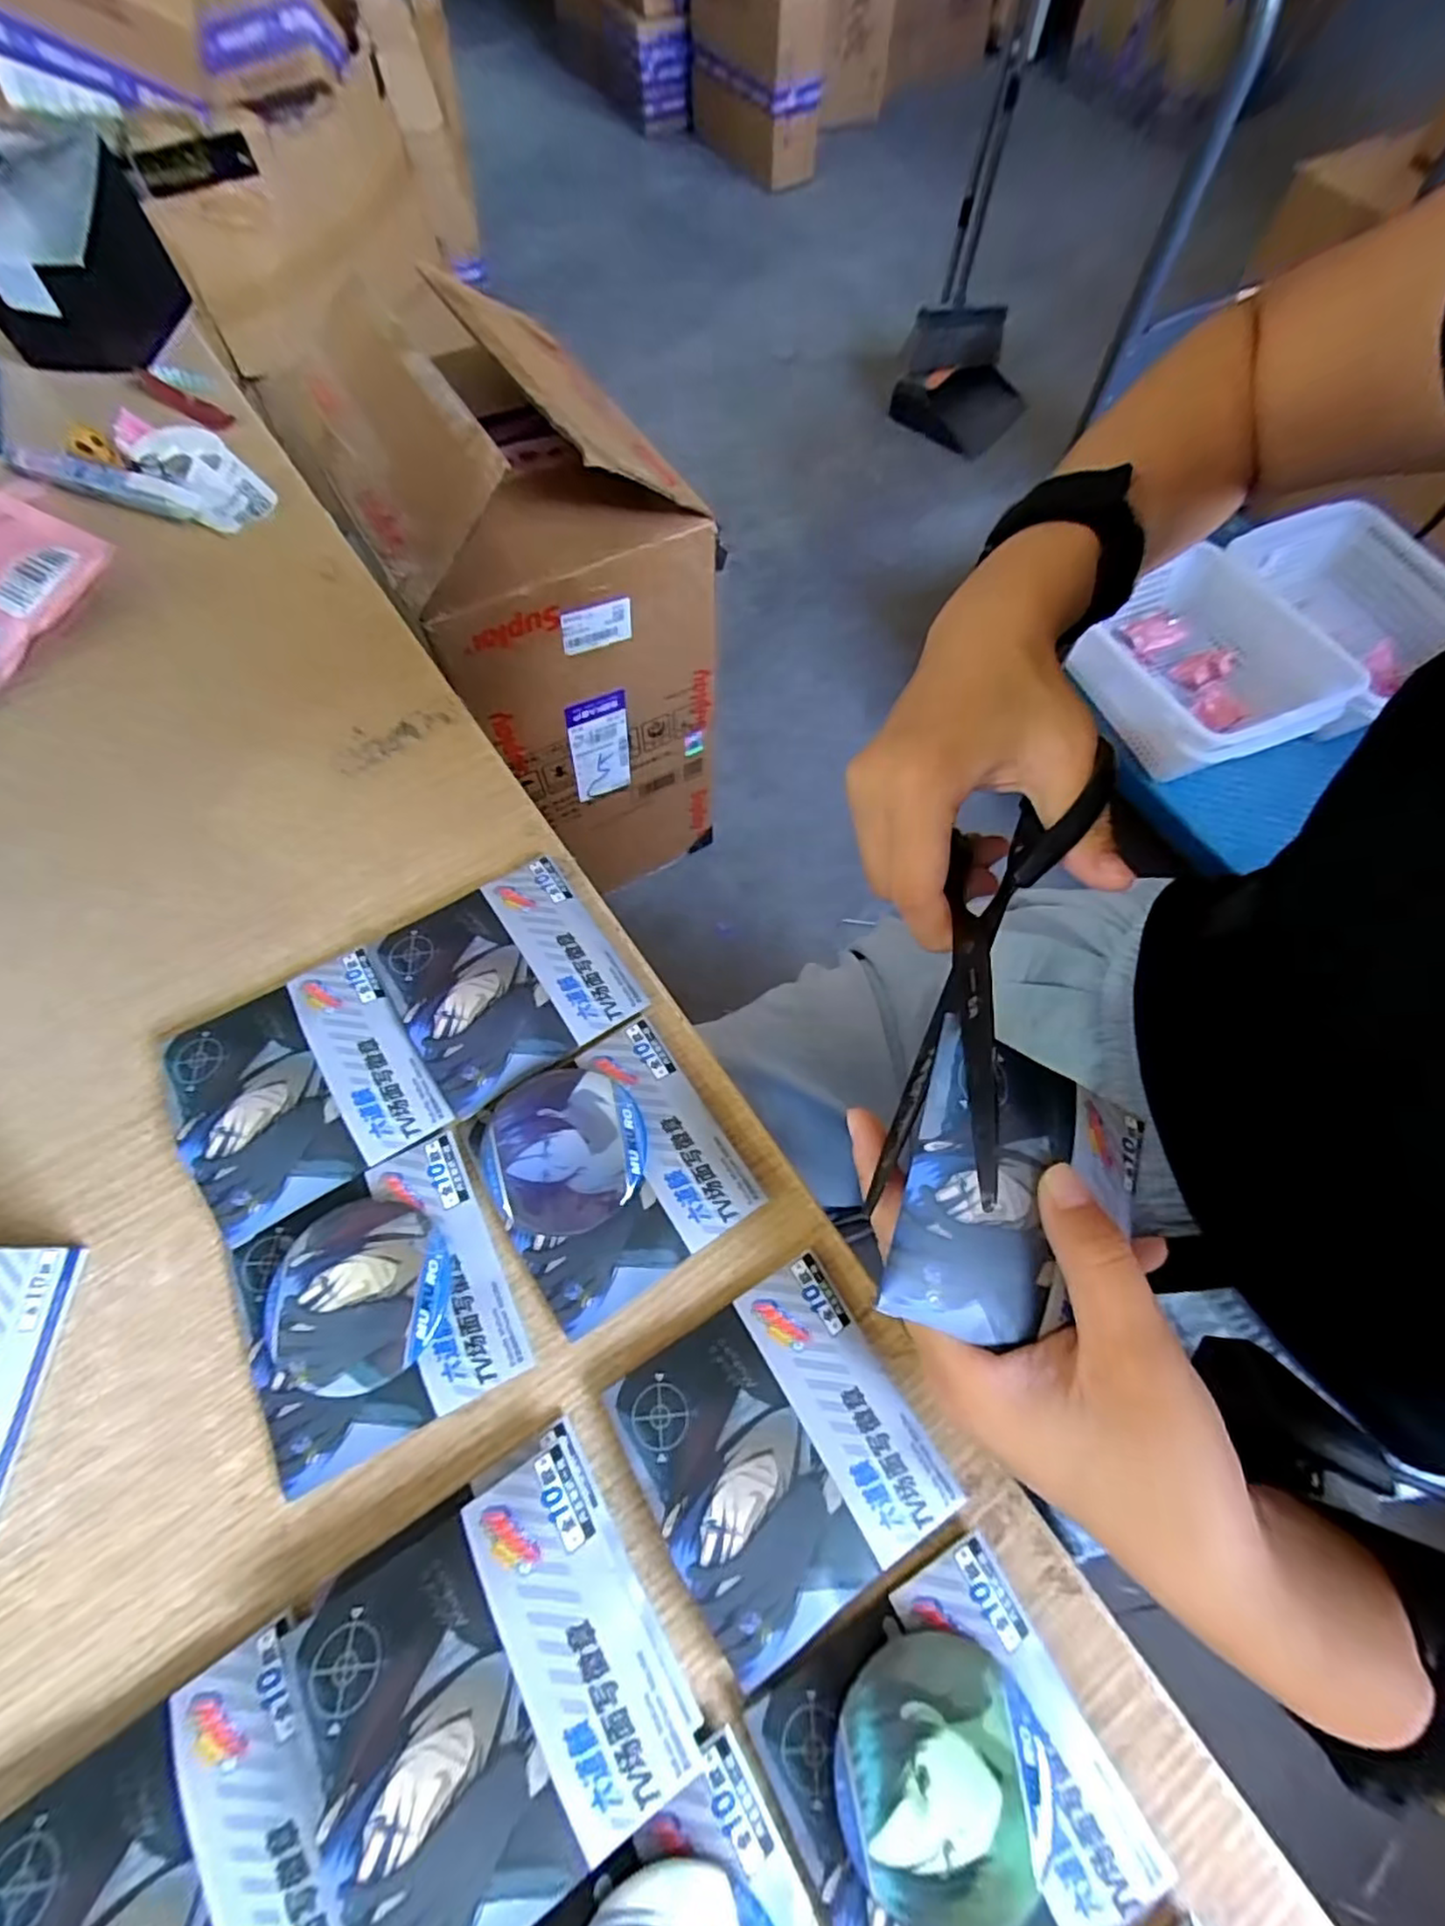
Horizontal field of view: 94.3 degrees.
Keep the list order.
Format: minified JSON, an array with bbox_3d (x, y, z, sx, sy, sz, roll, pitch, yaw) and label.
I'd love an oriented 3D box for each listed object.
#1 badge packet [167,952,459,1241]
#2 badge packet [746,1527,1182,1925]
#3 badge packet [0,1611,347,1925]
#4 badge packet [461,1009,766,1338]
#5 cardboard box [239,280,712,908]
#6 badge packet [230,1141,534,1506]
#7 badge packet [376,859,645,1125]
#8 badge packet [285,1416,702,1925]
[{"bbox_3d":[-0.156,0.044,0.250,0.081,0.012,0.082,-29,69,-11],"label":"badge packet"},{"bbox_3d":[0.062,0.220,0.176,0.081,0.015,0.084,-28,69,-10],"label":"badge packet"},{"bbox_3d":[-0.135,0.235,0.165,0.085,0.012,0.083,-30,70,-11],"label":"badge packet"},{"bbox_3d":[-0.042,0.070,0.238,0.080,0.012,0.084,-32,70,-12],"label":"badge packet"},{"bbox_3d":[-0.239,-0.437,0.877,0.283,0.573,0.436,-29,70,-12],"label":"cardboard box"},{"bbox_3d":[-0.116,0.110,0.220,0.079,0.010,0.081,-26,69,-10],"label":"badge packet"},{"bbox_3d":[-0.087,0.003,0.266,0.081,0.008,0.083,-32,70,-12],"label":"badge packet"},{"bbox_3d":[-0.062,0.192,0.177,0.082,0.020,0.082,-32,70,-12],"label":"badge packet"}]

